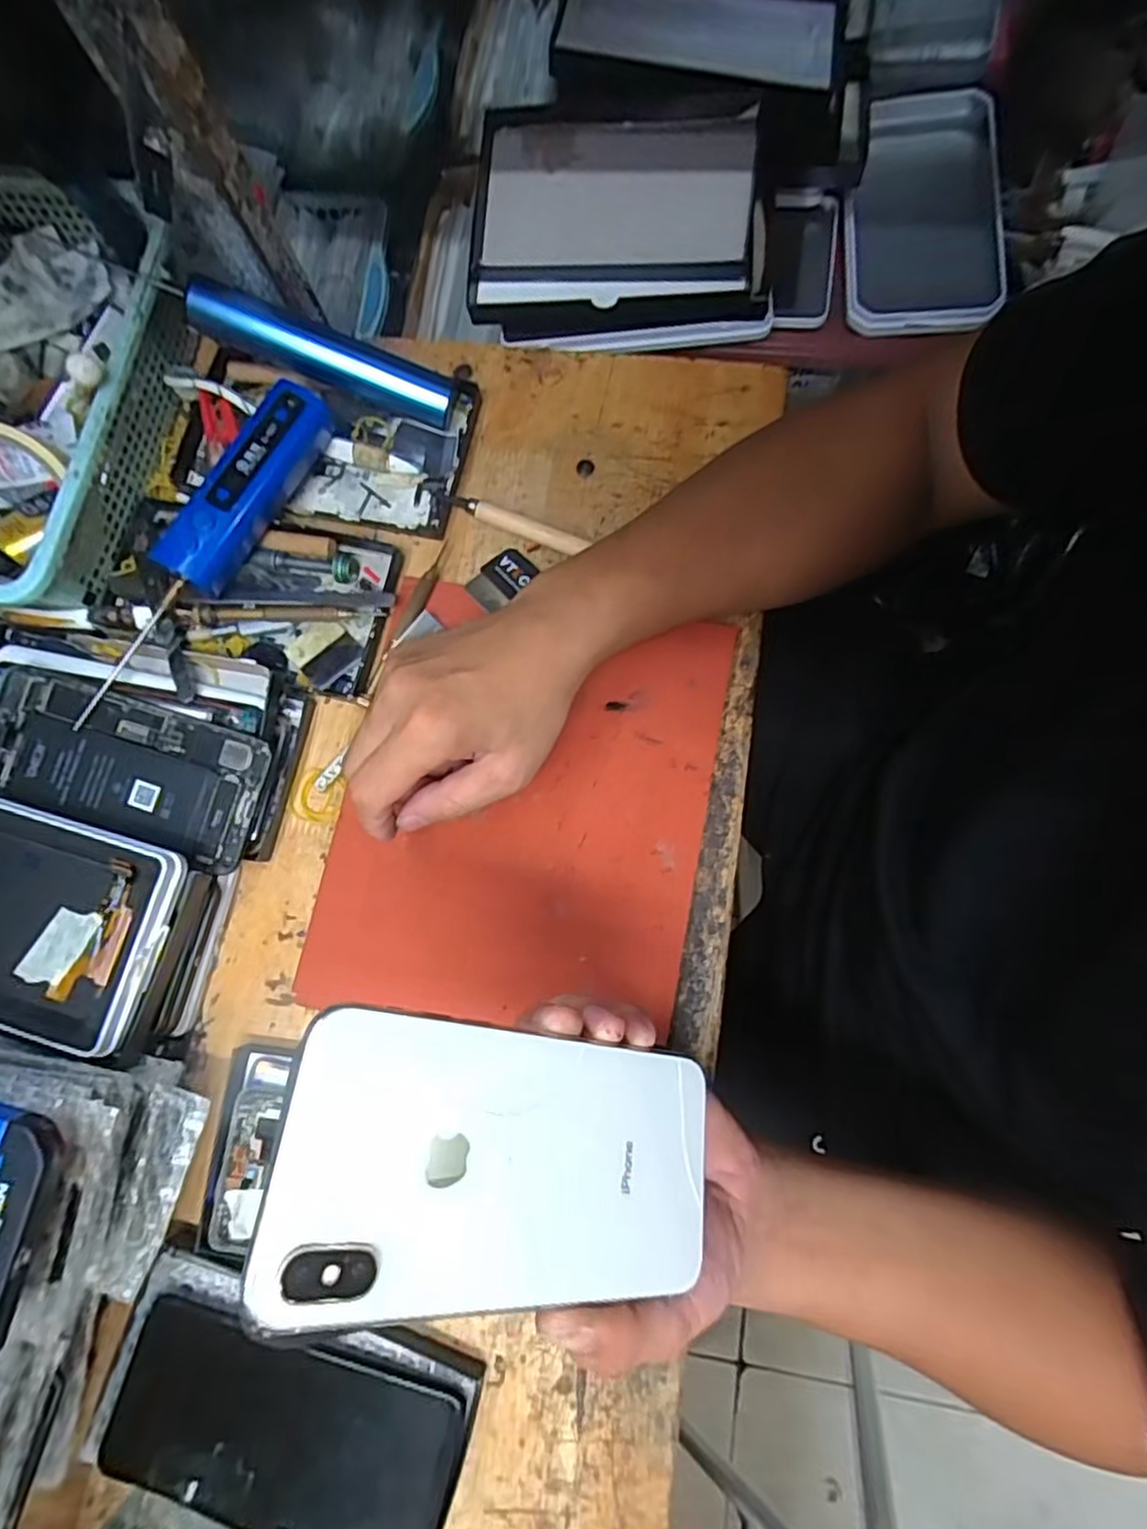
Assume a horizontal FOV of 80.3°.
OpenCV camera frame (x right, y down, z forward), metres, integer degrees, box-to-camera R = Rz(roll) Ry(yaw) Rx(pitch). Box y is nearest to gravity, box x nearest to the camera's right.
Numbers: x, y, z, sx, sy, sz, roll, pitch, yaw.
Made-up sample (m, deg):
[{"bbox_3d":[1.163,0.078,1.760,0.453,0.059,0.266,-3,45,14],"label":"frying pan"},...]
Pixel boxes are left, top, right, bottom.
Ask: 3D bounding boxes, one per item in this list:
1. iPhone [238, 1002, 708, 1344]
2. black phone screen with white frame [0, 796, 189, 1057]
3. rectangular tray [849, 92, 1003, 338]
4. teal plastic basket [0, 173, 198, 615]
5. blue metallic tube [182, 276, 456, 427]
[{"bbox_3d":[-0.015,0.114,0.196,0.135,0.005,0.069,21,59,-29],"label":"iPhone"},{"bbox_3d":[-0.295,0.070,0.344,0.179,0.009,0.101,15,80,5],"label":"black phone screen with white frame"},{"bbox_3d":[0.232,-0.362,0.448,0.094,0.021,0.160,1,88,4],"label":"rectangular tray"},{"bbox_3d":[-0.348,-0.217,0.402,0.192,0.059,0.262,14,80,6],"label":"teal plastic basket"},{"bbox_3d":[-0.149,-0.248,0.411,0.150,0.029,0.027,16,78,-13],"label":"blue metallic tube"}]

